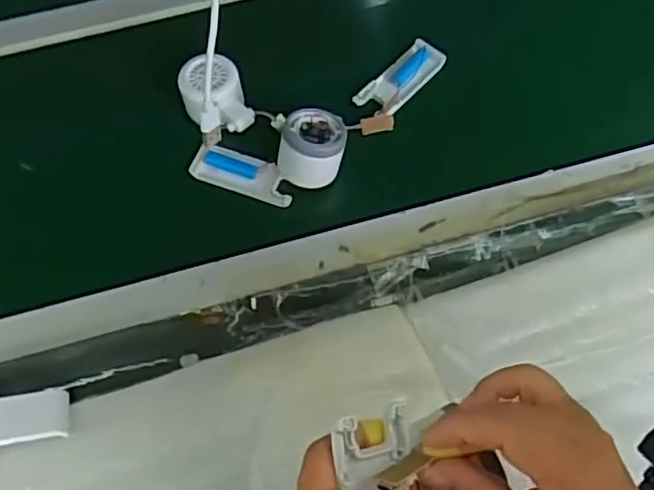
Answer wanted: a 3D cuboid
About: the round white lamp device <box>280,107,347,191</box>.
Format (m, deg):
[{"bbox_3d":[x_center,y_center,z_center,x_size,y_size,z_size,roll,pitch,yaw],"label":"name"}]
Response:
[{"bbox_3d":[-0.013,-0.091,0.624,0.057,0.043,0.064,19,69,10],"label":"round white lamp device"}]

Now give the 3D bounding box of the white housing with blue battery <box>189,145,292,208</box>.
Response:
[{"bbox_3d":[-0.080,-0.067,0.643,0.101,0.013,0.035,19,69,10],"label":"white housing with blue battery"}]

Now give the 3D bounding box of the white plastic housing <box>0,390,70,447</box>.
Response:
[{"bbox_3d":[-0.259,0.143,0.530,0.099,0.010,0.039,-9,66,-15],"label":"white plastic housing"}]

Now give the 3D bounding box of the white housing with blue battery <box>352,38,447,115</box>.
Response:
[{"bbox_3d":[0.076,-0.172,0.683,0.043,0.014,0.099,39,73,17],"label":"white housing with blue battery"}]

